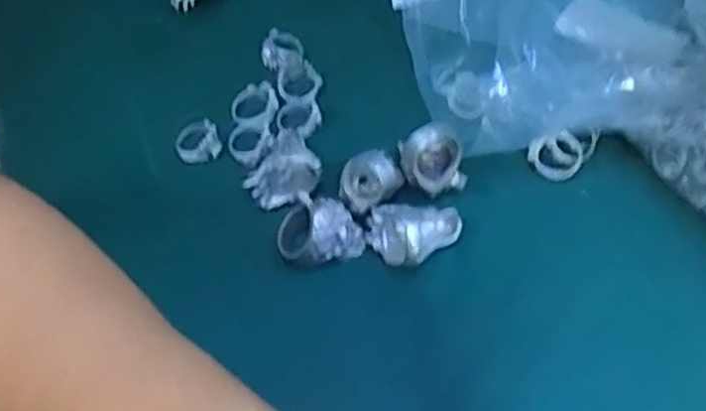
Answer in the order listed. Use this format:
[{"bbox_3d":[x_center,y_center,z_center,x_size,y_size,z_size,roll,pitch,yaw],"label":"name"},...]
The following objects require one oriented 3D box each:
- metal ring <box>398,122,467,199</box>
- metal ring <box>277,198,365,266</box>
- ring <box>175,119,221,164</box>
[{"bbox_3d":[0.035,-0.022,0.333,0.025,0.034,0.015,-22,36,-5],"label":"metal ring"},{"bbox_3d":[-0.016,0.012,0.321,0.037,0.028,0.024,12,58,12],"label":"metal ring"},{"bbox_3d":[-0.076,-0.031,0.366,0.021,0.008,0.022,-2,56,3],"label":"ring"}]

